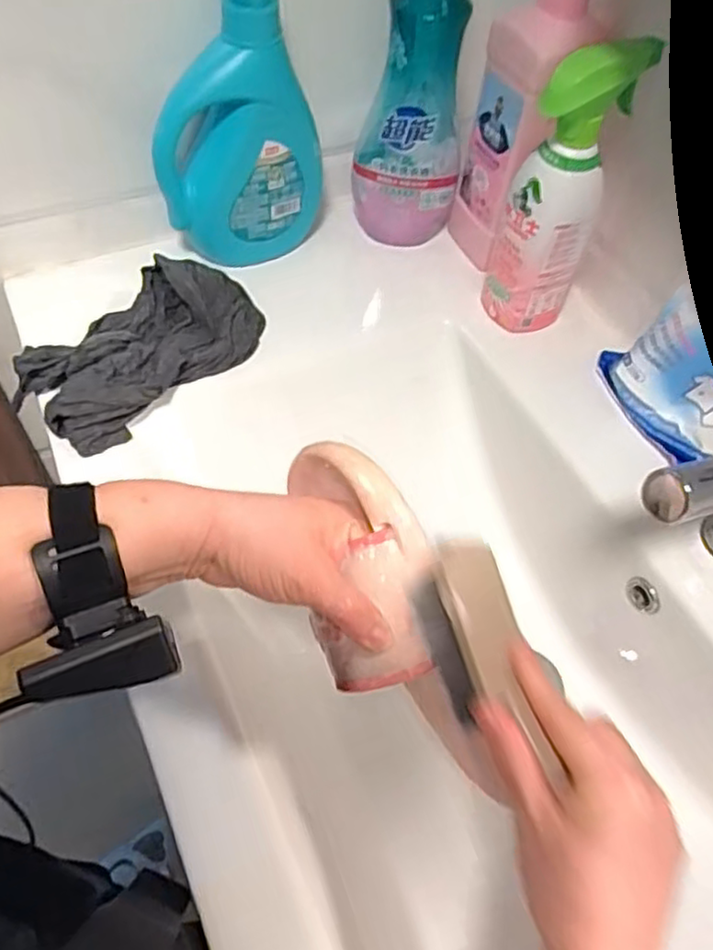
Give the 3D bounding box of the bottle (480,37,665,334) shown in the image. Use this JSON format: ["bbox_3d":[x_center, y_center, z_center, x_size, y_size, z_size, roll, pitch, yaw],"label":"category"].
[{"bbox_3d":[0.162,-0.225,0.553,0.077,0.223,0.076,15,55,6],"label":"bottle"}]

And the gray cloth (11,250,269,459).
[{"bbox_3d":[-0.173,-0.108,0.555,0.101,0.045,0.195,39,61,21],"label":"gray cloth"}]

